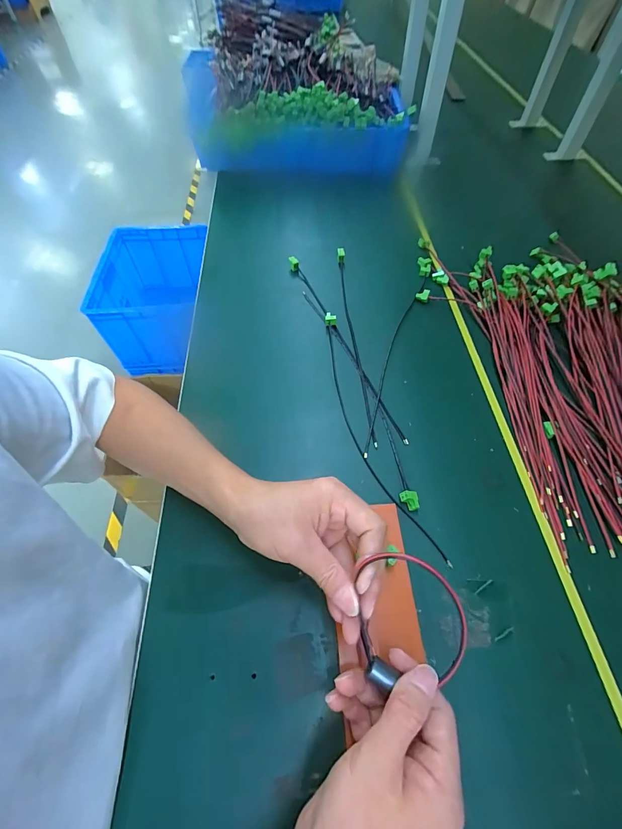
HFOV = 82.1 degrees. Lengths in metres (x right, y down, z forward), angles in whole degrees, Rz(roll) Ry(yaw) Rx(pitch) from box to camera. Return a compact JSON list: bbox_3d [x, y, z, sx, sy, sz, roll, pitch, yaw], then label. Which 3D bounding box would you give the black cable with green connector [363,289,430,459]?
[{"bbox_3d":[0.108,-0.071,0.473,0.027,0.016,0.290,19,60,15],"label":"black cable with green connector"}]

